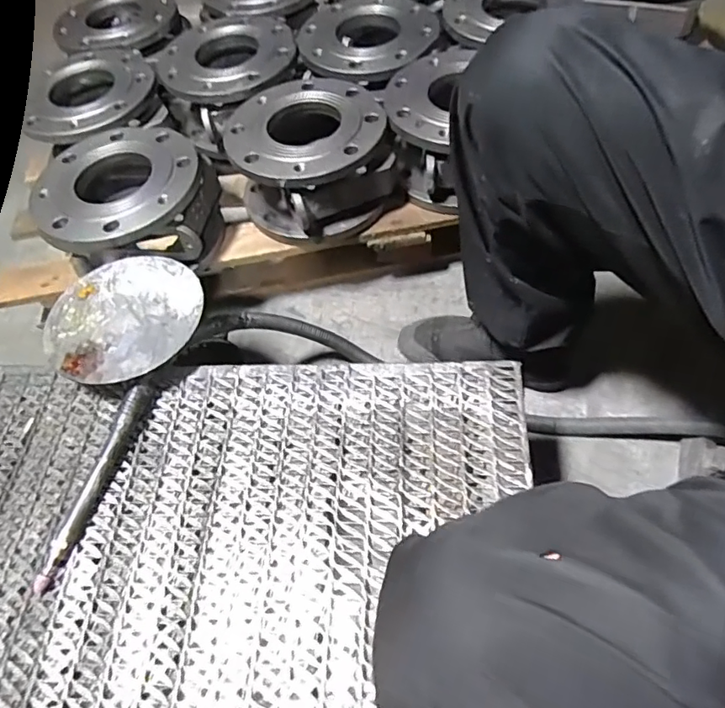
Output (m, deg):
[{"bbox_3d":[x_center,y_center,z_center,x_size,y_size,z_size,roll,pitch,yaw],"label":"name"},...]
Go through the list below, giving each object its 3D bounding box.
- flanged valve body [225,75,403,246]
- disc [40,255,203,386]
[{"bbox_3d":[-0.069,-0.272,0.754,0.216,0.121,0.207,-27,58,-12],"label":"flanged valve body"},{"bbox_3d":[-0.253,-0.042,0.567,0.154,0.009,0.160,-3,56,4],"label":"disc"}]

